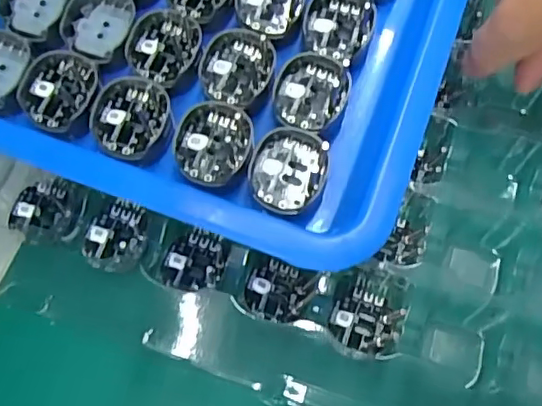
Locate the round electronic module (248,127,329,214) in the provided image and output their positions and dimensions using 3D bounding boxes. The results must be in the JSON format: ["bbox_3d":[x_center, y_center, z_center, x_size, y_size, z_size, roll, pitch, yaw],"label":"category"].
[{"bbox_3d":[0.006,-0.011,0.189,0.024,0.004,0.029,21,73,9],"label":"round electronic module"}]

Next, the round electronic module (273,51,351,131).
[{"bbox_3d":[0.014,-0.039,0.197,0.025,0.004,0.029,13,71,7],"label":"round electronic module"}]

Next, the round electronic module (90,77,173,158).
[{"bbox_3d":[-0.048,-0.030,0.193,0.026,0.004,0.029,-4,70,1],"label":"round electronic module"}]

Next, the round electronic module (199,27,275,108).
[{"bbox_3d":[-0.012,-0.049,0.201,0.024,0.004,0.030,36,75,13],"label":"round electronic module"}]

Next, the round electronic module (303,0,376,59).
[{"bbox_3d":[0.025,-0.065,0.206,0.025,0.005,0.027,-1,70,2],"label":"round electronic module"}]

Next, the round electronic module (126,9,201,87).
[{"bbox_3d":[-0.038,-0.057,0.203,0.024,0.004,0.029,30,74,12],"label":"round electronic module"}]

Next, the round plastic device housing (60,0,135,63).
[{"bbox_3d":[-0.064,-0.067,0.210,0.024,0.005,0.030,25,73,11],"label":"round plastic device housing"}]

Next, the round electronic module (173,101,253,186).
[{"bbox_3d":[-0.019,-0.020,0.191,0.025,0.004,0.029,3,71,3],"label":"round electronic module"}]

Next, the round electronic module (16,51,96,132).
[{"bbox_3d":[-0.073,-0.040,0.198,0.023,0.006,0.030,27,74,11],"label":"round electronic module"}]

